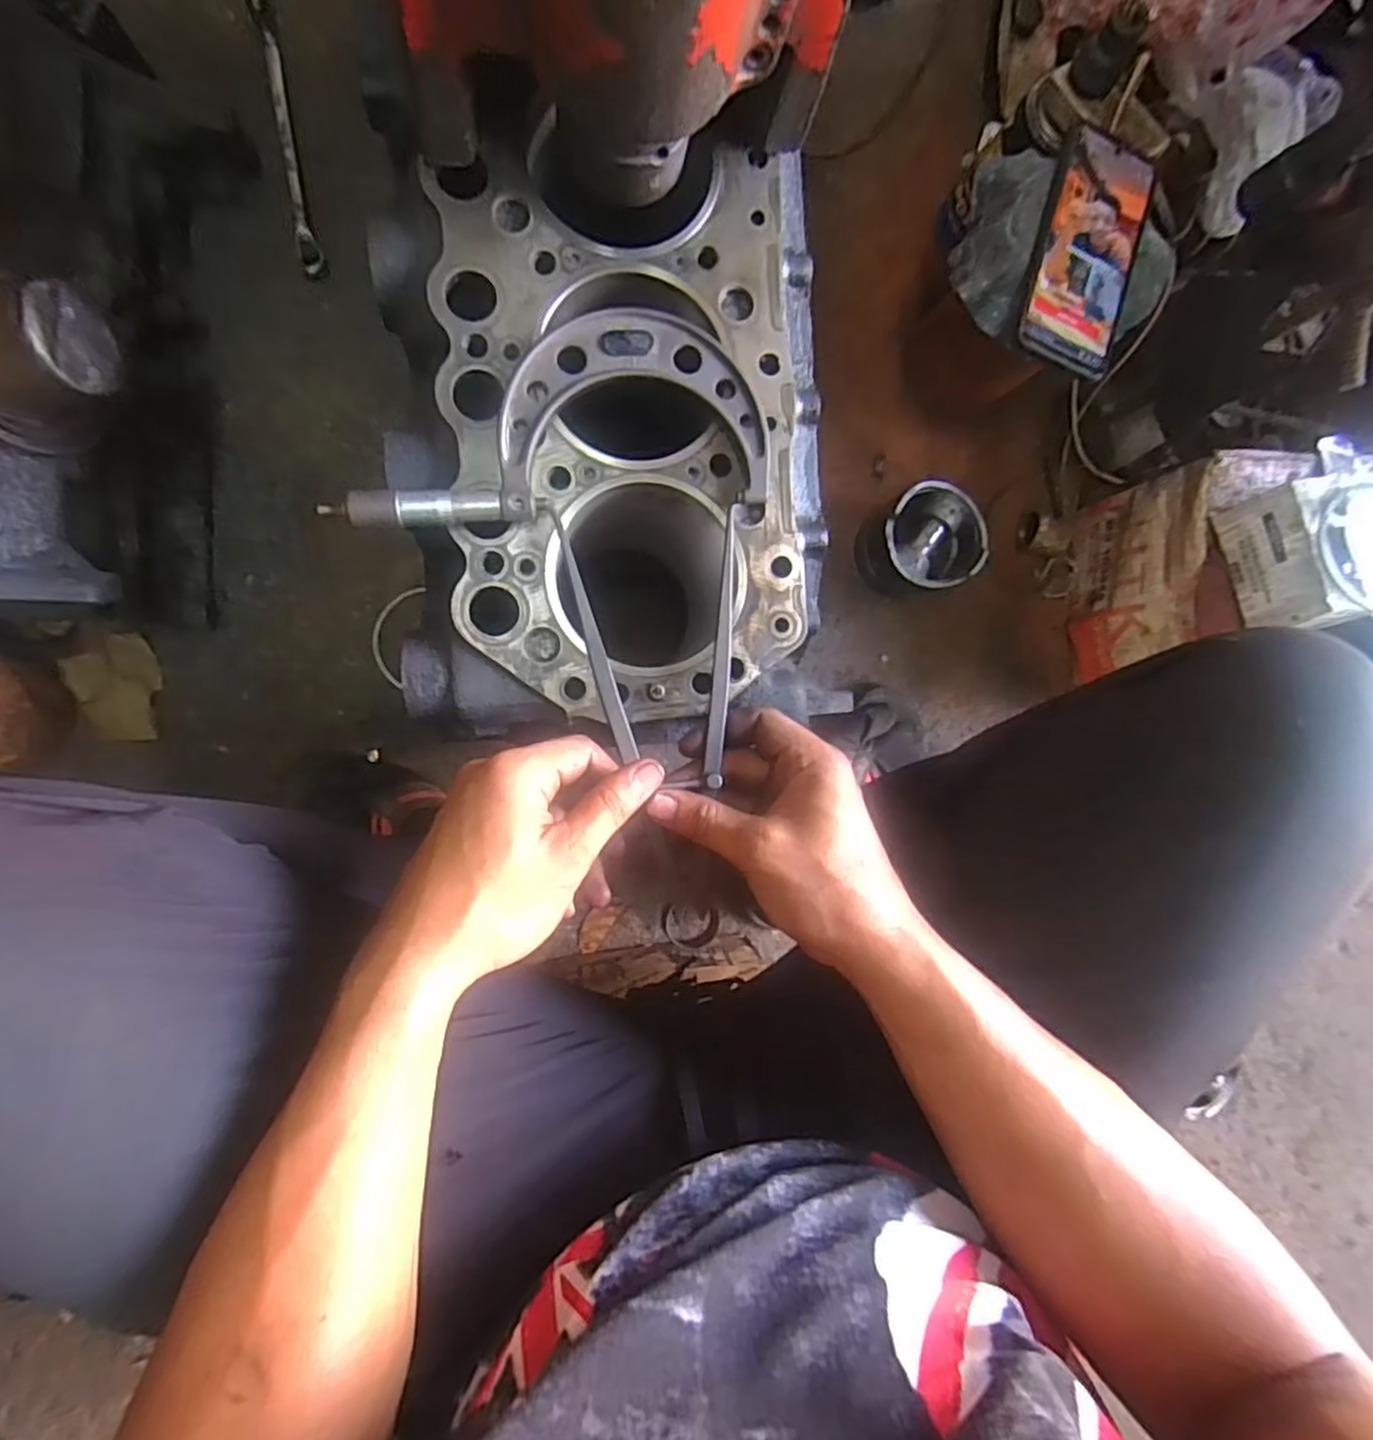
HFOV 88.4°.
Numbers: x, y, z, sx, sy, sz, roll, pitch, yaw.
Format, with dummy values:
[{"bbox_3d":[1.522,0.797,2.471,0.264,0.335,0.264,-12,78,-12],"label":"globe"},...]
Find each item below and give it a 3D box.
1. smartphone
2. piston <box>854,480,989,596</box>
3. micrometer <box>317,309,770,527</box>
[{"bbox_3d":[0.291,-0.338,0.509,0.076,0.010,0.167,14,89,-9],"label":"smartphone"},{"bbox_3d":[0.221,-0.168,0.672,0.094,0.076,0.092,0,92,-9],"label":"piston"},{"bbox_3d":[-0.064,-0.149,0.347,0.210,0.018,0.097,-8,93,-9],"label":"micrometer"}]

